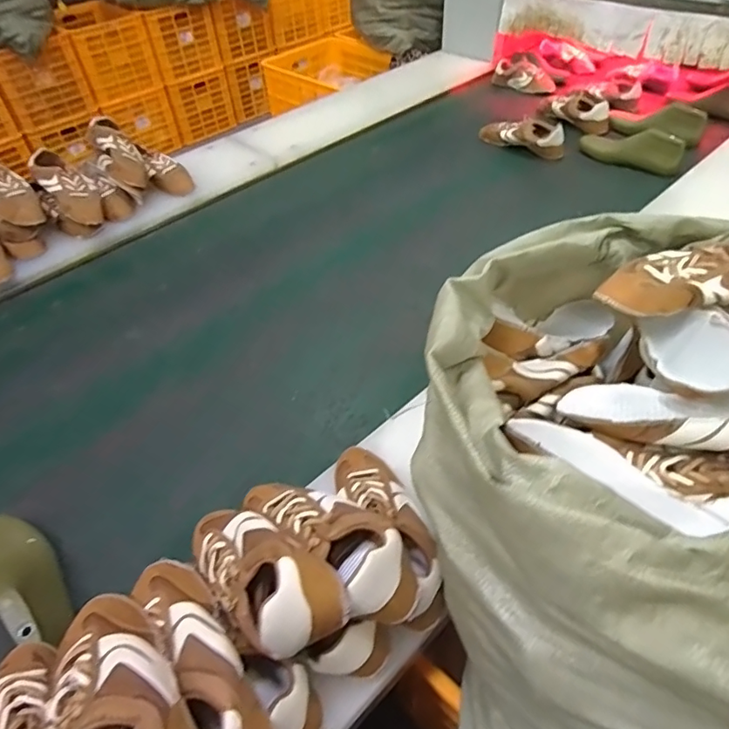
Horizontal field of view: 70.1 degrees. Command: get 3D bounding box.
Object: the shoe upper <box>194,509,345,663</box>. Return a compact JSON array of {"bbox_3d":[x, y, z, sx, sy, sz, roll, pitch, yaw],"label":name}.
[{"bbox_3d":[-0.109,0.213,0.527,0.203,0.080,0.089,10,45,44],"label":"shoe upper"}]

